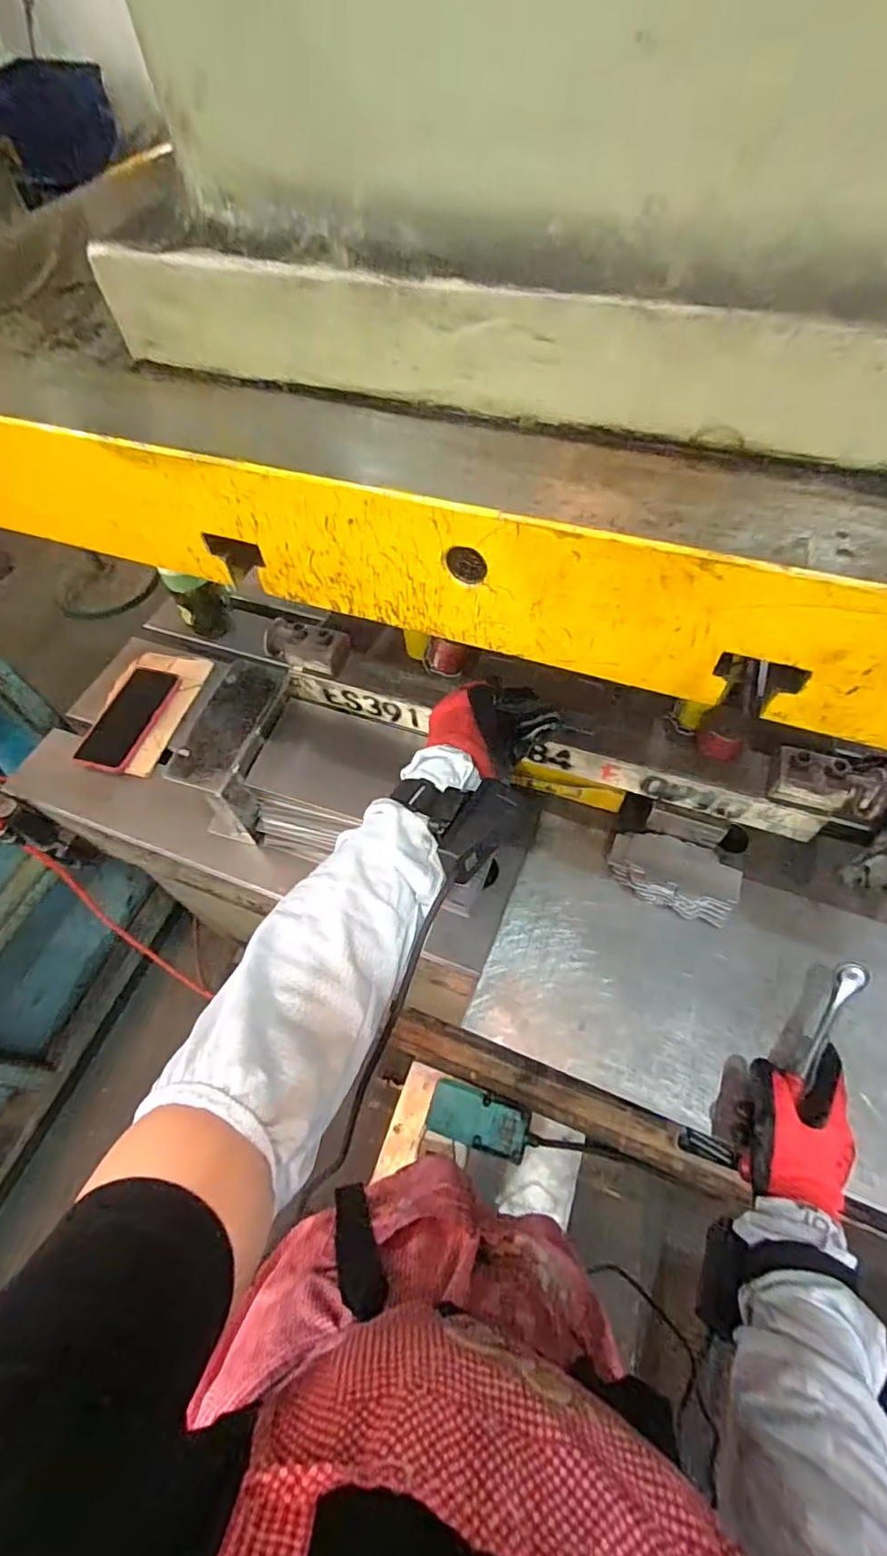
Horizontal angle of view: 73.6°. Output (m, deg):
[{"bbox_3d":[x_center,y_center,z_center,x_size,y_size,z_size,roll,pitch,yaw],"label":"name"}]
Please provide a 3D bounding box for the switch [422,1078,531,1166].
[{"bbox_3d":[0.076,0.678,1.174,0.211,0.047,0.101,26,60,-9],"label":"switch"}]

